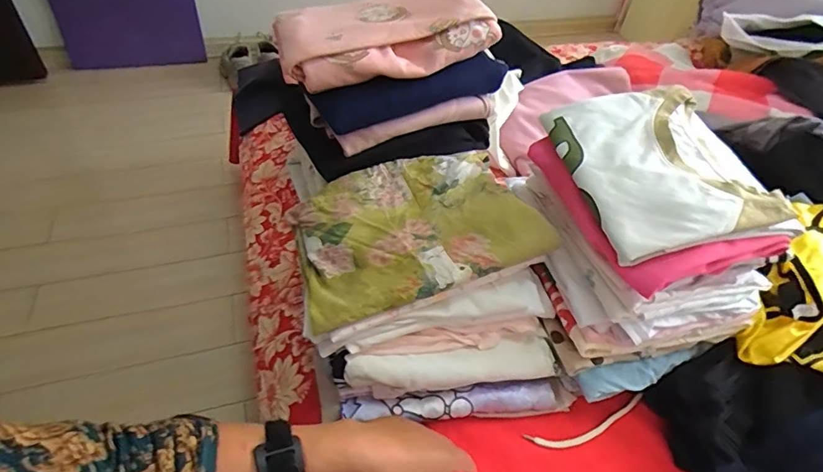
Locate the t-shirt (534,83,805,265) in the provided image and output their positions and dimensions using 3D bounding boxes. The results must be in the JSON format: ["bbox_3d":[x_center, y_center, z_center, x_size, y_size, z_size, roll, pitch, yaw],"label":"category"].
[{"bbox_3d":[0.258,-0.077,0.503,0.184,0.049,0.213,-8,48,-13],"label":"t-shirt"}]

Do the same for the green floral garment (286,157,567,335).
[{"bbox_3d":[-0.005,-0.018,0.549,0.255,0.023,0.206,-20,49,-7],"label":"green floral garment"}]

